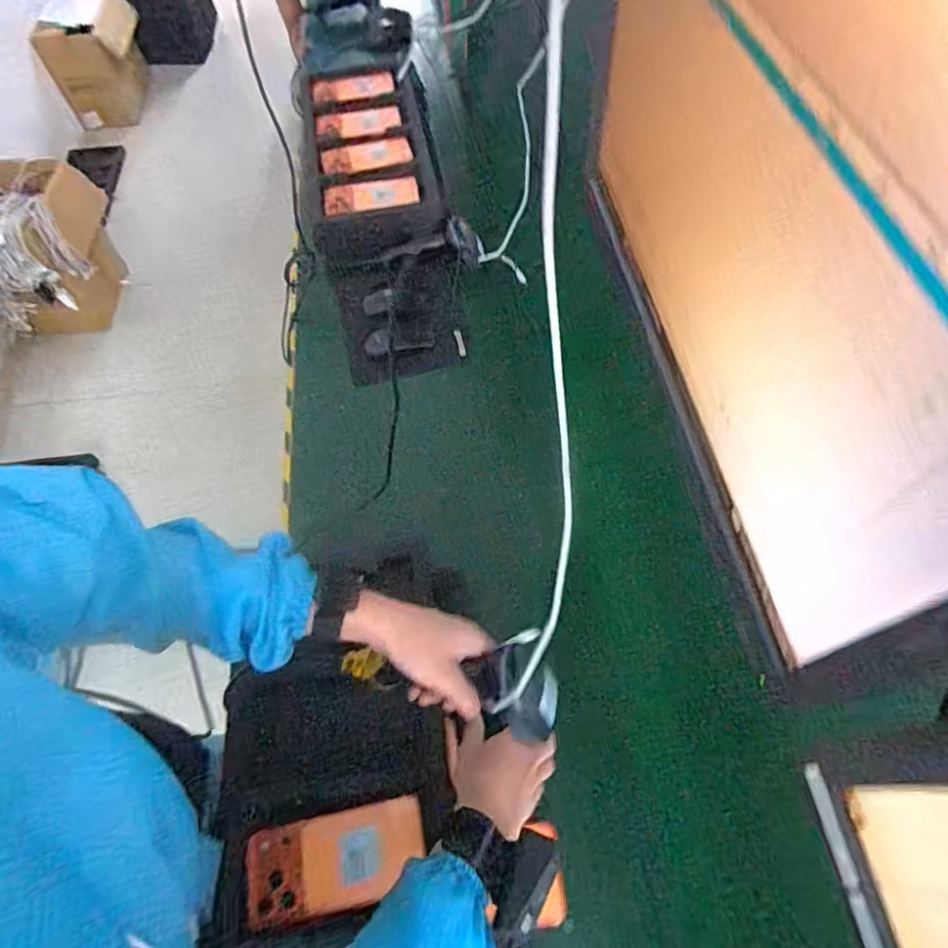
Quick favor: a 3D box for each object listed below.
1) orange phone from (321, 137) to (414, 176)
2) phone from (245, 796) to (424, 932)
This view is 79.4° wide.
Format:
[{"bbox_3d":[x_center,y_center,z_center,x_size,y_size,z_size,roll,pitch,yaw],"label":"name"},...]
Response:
[{"bbox_3d":[-0.193,-0.570,1.021,0.158,0.014,0.064,-11,61,-5],"label":"orange phone"},{"bbox_3d":[-0.128,0.360,0.532,0.160,0.010,0.078,-10,61,-5],"label":"phone"}]

